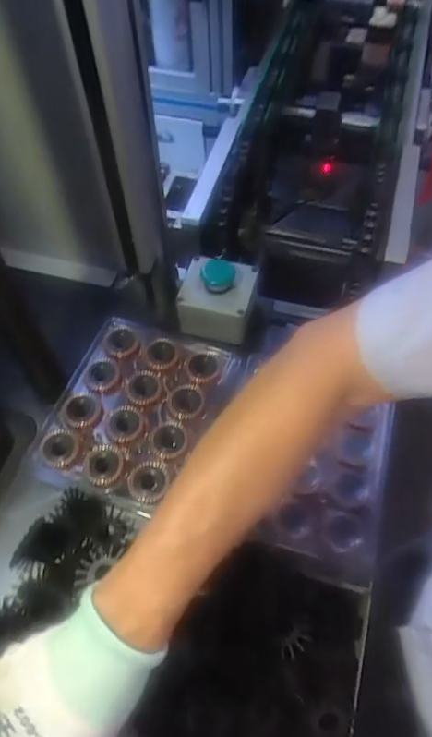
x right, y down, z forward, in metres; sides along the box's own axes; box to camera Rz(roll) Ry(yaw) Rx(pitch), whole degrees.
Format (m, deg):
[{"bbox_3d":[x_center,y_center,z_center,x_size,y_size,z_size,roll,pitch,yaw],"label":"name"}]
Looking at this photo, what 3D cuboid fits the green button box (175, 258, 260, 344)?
[{"bbox_3d":[0.005,-0.084,0.600,0.084,0.066,0.081,10,58,8],"label":"green button box"}]

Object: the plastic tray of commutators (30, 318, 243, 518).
[{"bbox_3d":[-0.088,0.038,0.535,0.161,0.041,0.201,24,61,16],"label":"plastic tray of commutators"}]

